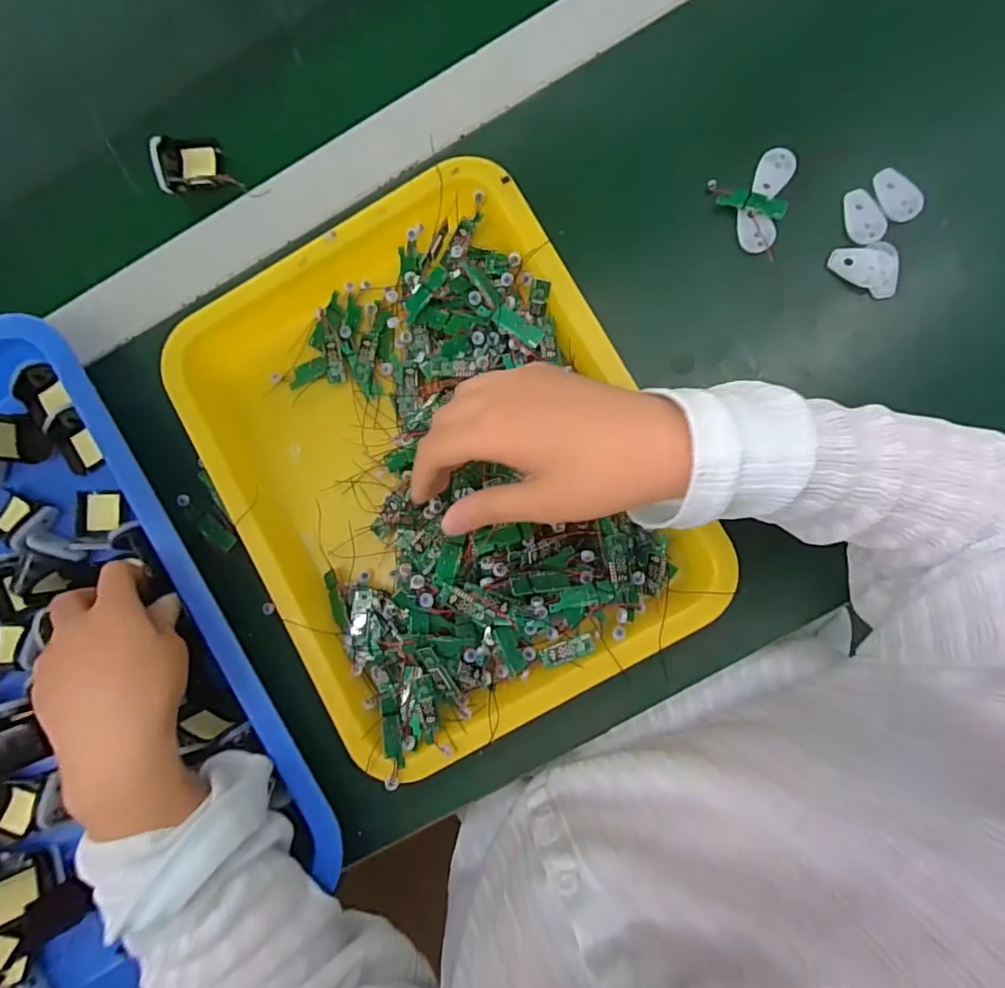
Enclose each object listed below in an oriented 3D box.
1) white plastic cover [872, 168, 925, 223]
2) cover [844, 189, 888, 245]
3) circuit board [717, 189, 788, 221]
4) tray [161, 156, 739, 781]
[{"bbox_3d":[0.251,-0.191,0.348,0.020,0.005,0.036,-34,85,2],"label":"white plastic cover"},{"bbox_3d":[0.232,-0.178,0.349,0.020,0.005,0.038,-9,86,4],"label":"cover"},{"bbox_3d":[0.162,-0.188,0.354,0.043,0.007,0.012,17,88,5],"label":"circuit board"},{"bbox_3d":[-0.042,-0.019,0.347,0.260,0.040,0.323,-29,85,2],"label":"tray"}]

